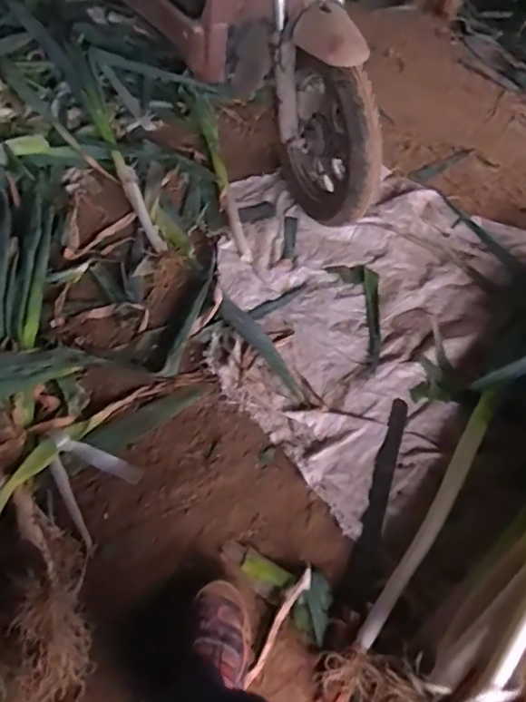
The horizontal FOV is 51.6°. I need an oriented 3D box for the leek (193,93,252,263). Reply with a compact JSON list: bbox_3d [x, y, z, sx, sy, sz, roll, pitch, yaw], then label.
[{"bbox_3d":[-0.104,-0.431,1.280,0.052,0.032,0.594,-10,55,-9],"label":"leek"}]

